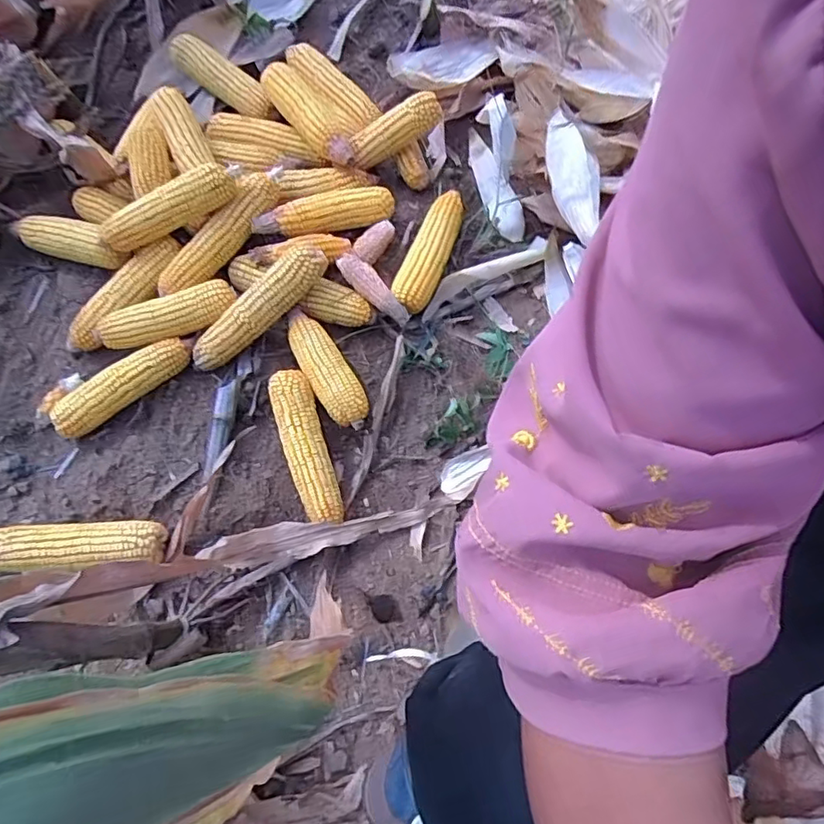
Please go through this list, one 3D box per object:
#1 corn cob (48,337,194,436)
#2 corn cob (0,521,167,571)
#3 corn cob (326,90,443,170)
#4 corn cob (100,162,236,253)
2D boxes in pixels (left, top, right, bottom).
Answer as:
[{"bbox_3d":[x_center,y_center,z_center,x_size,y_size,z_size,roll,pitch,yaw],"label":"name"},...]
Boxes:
[{"bbox_3d":[-0.387,-0.035,0.762,0.207,0.058,0.057,-33,71,-7],"label":"corn cob"},{"bbox_3d":[-0.409,0.162,0.681,0.212,0.061,0.053,-5,69,6],"label":"corn cob"},{"bbox_3d":[-0.038,-0.405,0.821,0.166,0.050,0.045,-24,71,9],"label":"corn cob"},{"bbox_3d":[-0.330,-0.276,0.761,0.199,0.054,0.048,-24,71,10],"label":"corn cob"}]

